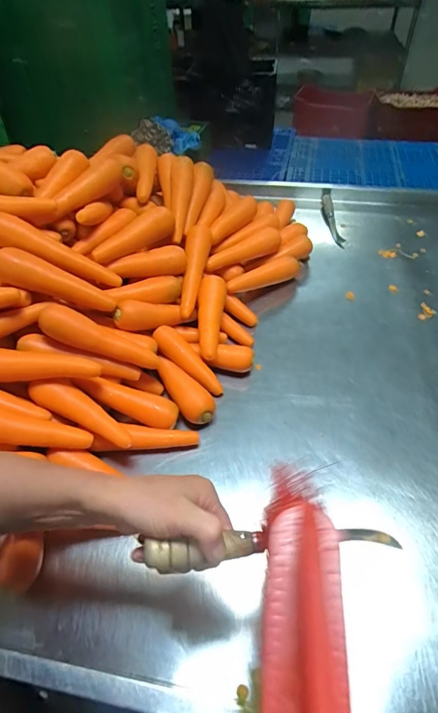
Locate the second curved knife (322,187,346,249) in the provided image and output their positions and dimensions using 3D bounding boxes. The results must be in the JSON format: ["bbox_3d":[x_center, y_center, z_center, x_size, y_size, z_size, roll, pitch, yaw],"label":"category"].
[{"bbox_3d":[0.297,-0.369,1.034,0.028,0.024,0.290,2,47,1],"label":"second curved knife"}]

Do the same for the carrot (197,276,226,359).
[{"bbox_3d":[-0.017,-0.074,0.696,0.048,0.039,0.179,3,48,5],"label":"carrot"}]

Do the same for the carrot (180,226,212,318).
[{"bbox_3d":[-0.049,-0.163,0.739,0.048,0.051,0.204,7,72,5],"label":"carrot"}]

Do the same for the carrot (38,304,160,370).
[{"bbox_3d":[-0.176,-0.025,0.597,0.178,0.038,0.041,24,45,-18],"label":"carrot"}]

